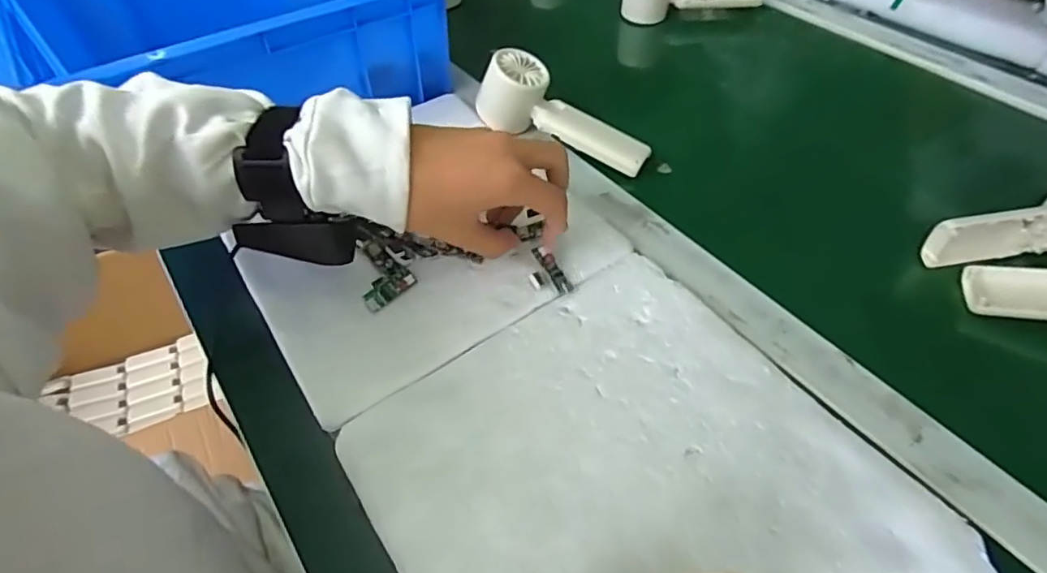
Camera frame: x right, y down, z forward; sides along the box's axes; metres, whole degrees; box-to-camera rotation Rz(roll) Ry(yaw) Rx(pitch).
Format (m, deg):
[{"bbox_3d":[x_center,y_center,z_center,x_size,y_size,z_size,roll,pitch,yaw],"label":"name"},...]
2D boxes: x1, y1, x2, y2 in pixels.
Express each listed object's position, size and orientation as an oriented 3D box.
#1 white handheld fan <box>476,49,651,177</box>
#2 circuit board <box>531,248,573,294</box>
[{"bbox_3d":[0.038,-0.152,0.518,0.165,0.054,0.062,31,55,3],"label":"white handheld fan"},{"bbox_3d":[0.021,-0.012,0.397,0.009,0.006,0.039,-37,92,-27],"label":"circuit board"}]

